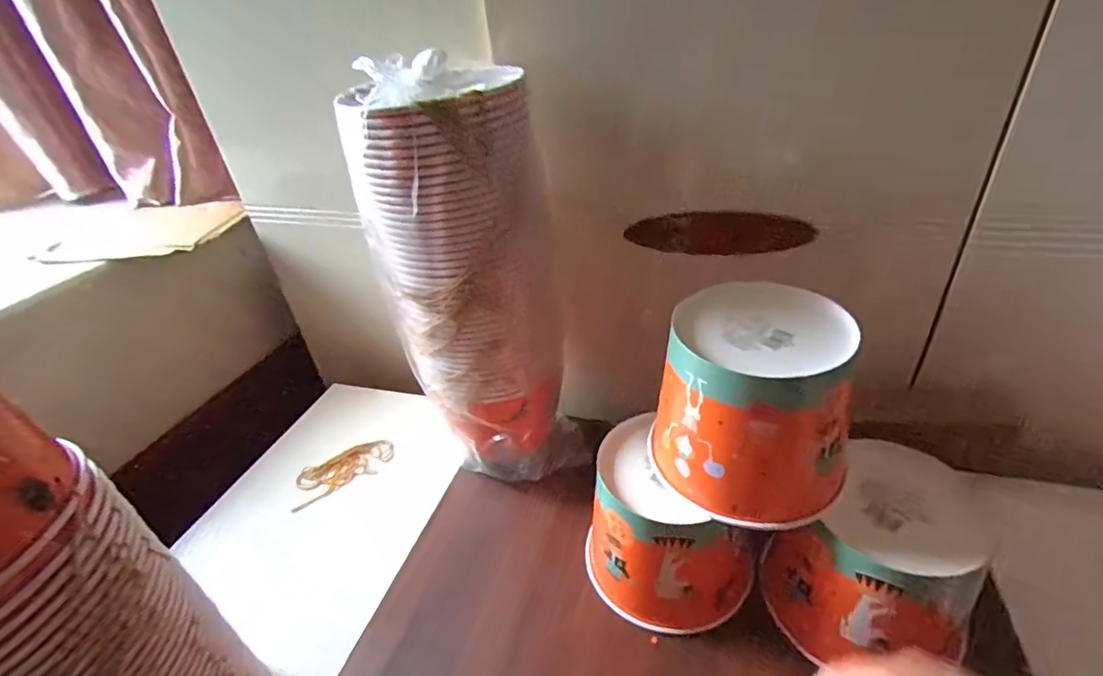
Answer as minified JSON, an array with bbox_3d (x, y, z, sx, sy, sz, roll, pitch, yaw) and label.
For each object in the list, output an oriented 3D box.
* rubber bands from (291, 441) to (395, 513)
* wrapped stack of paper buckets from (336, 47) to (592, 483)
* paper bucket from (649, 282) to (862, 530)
[{"bbox_3d":[-0.271,0.169,0.671,0.130,0.010,0.057,-29,46,-30],"label":"rubber bands"},{"bbox_3d":[-0.073,-0.032,0.540,0.151,0.436,0.137,-33,42,-33],"label":"wrapped stack of paper buckets"},{"bbox_3d":[0.155,0.048,0.417,0.144,0.137,0.138,4,36,16],"label":"paper bucket"}]

